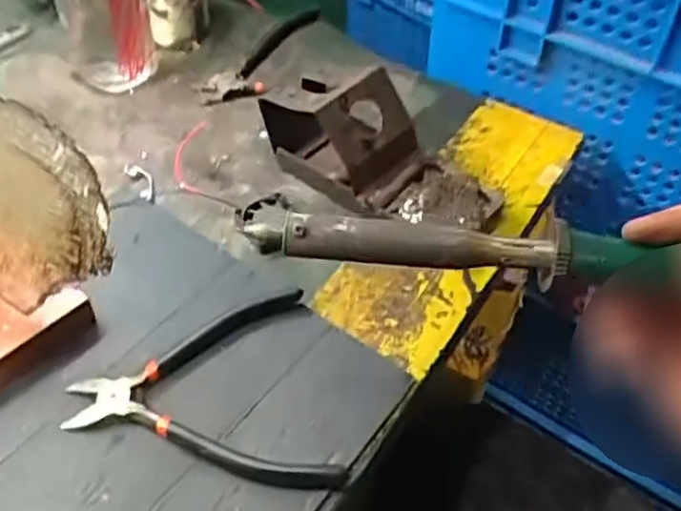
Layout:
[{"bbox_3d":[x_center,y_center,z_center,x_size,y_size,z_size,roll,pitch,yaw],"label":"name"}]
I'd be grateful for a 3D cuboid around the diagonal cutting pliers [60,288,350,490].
[{"bbox_3d":[-0.077,0.082,0.400,0.136,0.014,0.126,-10,49,-12],"label":"diagonal cutting pliers"}]

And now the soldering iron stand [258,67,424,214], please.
[{"bbox_3d":[0.001,-0.090,0.519,0.110,0.077,0.065,33,53,23],"label":"soldering iron stand"}]

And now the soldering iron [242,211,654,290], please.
[{"bbox_3d":[0.099,0.003,0.324,0.277,0.021,0.028,6,49,1],"label":"soldering iron"}]

